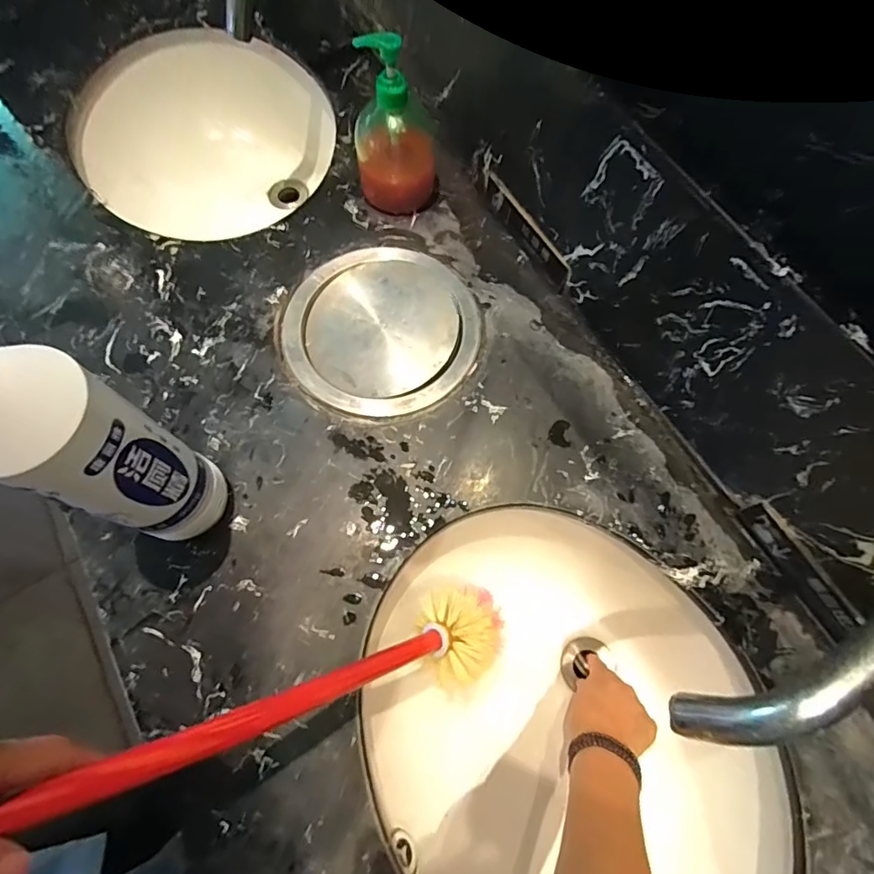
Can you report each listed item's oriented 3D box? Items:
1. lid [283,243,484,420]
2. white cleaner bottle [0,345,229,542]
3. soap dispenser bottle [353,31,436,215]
[{"bbox_3d":[-0.058,-0.115,0.530,0.199,0.007,0.191,0,70,-1],"label":"lid"},{"bbox_3d":[-0.223,0.005,0.321,0.077,0.246,0.069,26,71,9],"label":"white cleaner bottle"},{"bbox_3d":[-0.044,-0.329,0.528,0.084,0.158,0.075,-7,70,-3],"label":"soap dispenser bottle"}]

